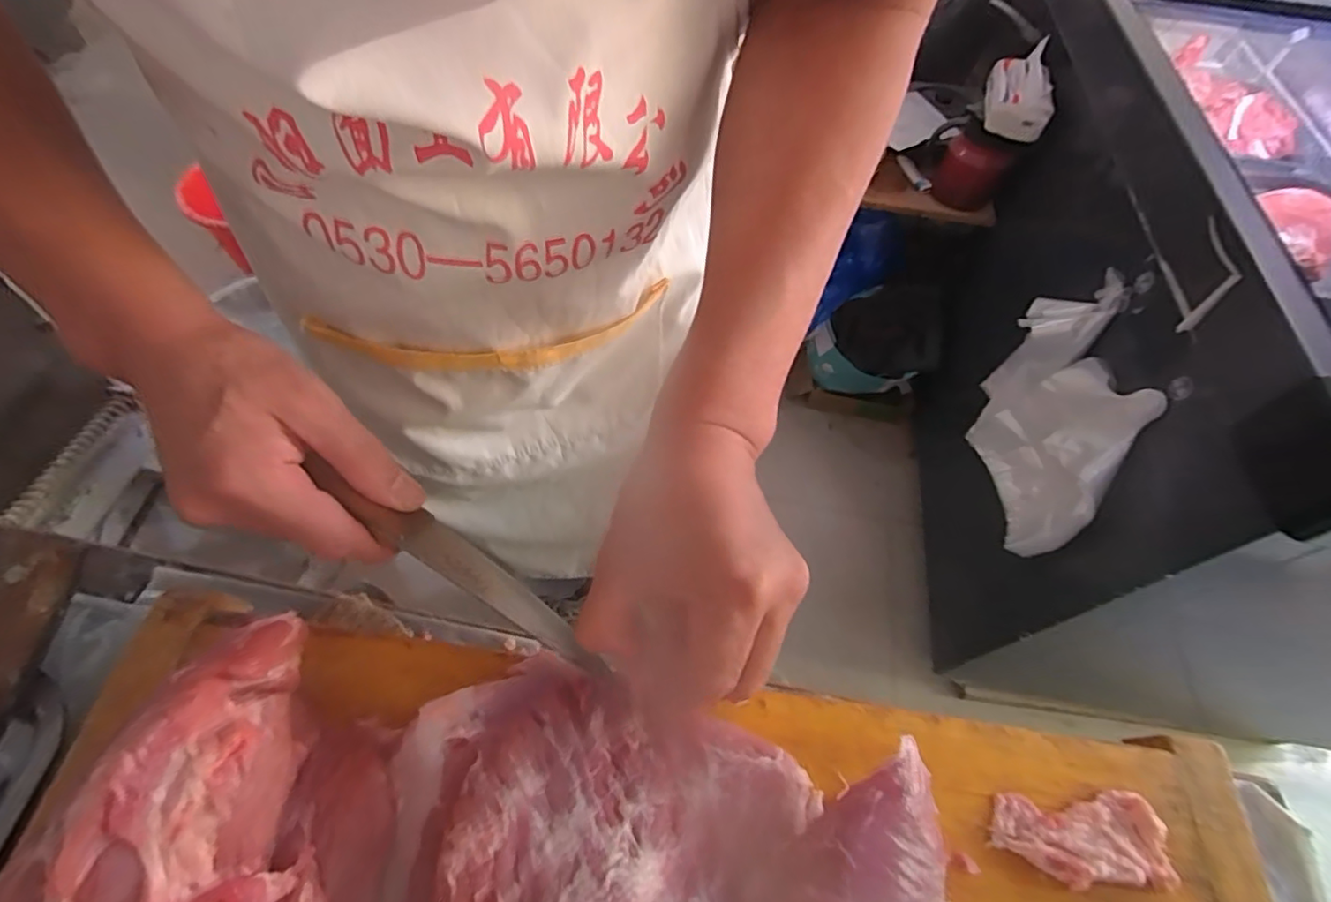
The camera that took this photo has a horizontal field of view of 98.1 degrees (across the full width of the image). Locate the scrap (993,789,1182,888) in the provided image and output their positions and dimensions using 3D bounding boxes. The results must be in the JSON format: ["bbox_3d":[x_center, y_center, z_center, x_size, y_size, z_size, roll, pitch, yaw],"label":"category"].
[{"bbox_3d":[0.203,0.188,0.280,0.082,0.009,0.037,2,59,-3],"label":"scrap"}]

